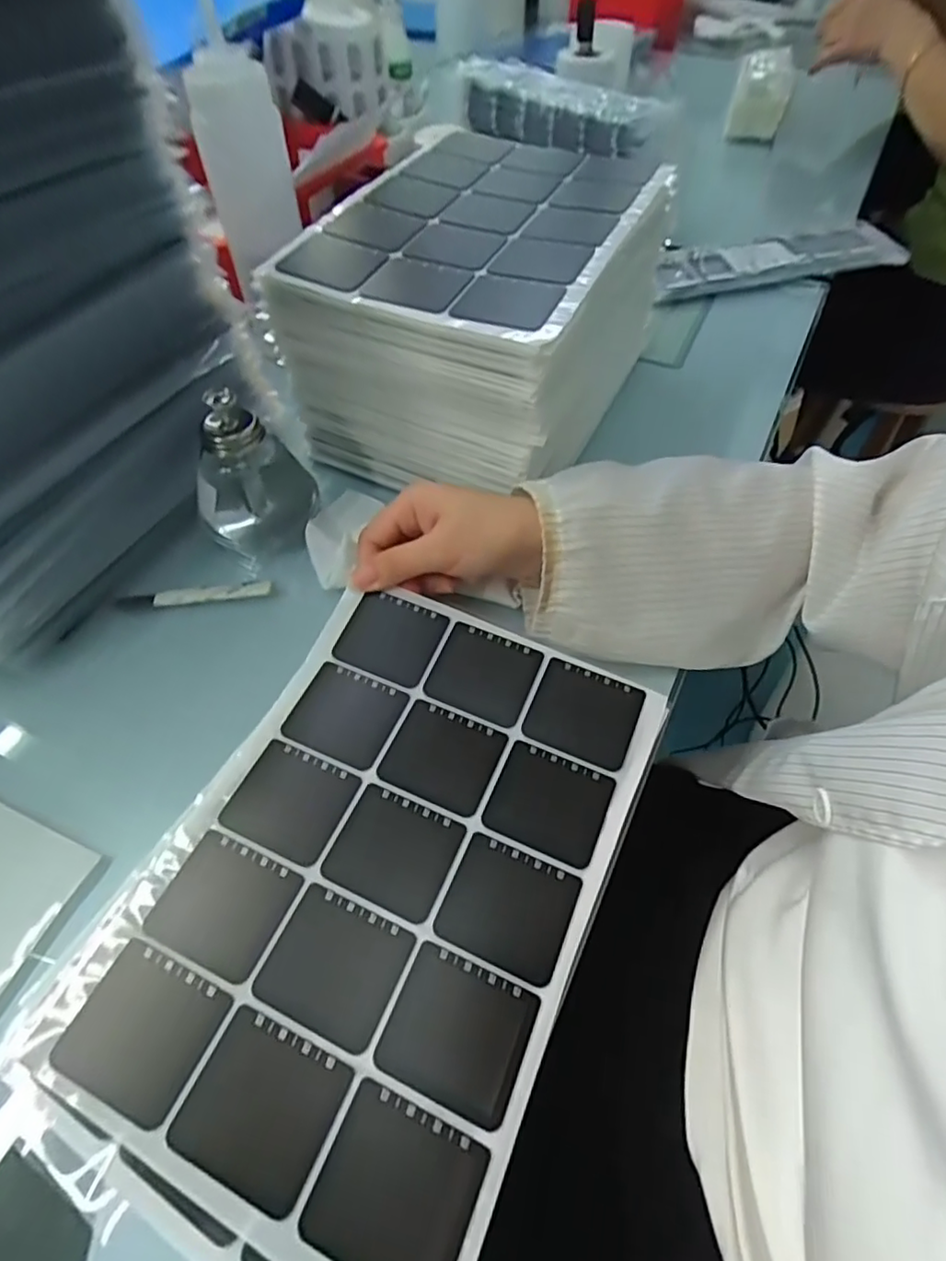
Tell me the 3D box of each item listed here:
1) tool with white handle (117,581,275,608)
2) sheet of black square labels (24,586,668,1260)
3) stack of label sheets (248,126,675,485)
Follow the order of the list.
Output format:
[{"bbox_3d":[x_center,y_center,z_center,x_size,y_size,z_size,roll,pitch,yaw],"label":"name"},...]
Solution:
[{"bbox_3d":[-0.187,-0.024,0.408,0.102,0.009,0.011,-5,55,-3],"label":"tool with white handle"},{"bbox_3d":[-0.038,0.105,0.286,0.185,0.008,0.267,21,58,14],"label":"sheet of black square labels"},{"bbox_3d":[0.011,-0.250,0.479,0.202,0.141,0.274,22,58,15],"label":"stack of label sheets"}]

